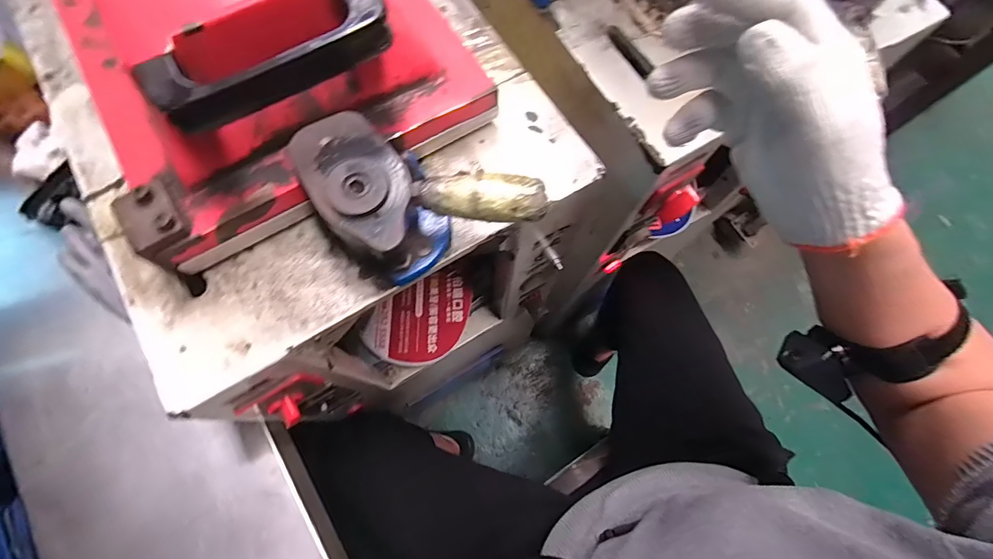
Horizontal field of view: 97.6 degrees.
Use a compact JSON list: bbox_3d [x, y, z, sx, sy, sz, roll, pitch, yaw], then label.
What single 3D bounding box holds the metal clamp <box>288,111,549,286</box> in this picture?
[{"bbox_3d":[-0.063,-0.049,0.331,0.179,0.076,0.093,23,73,5],"label":"metal clamp"}]

